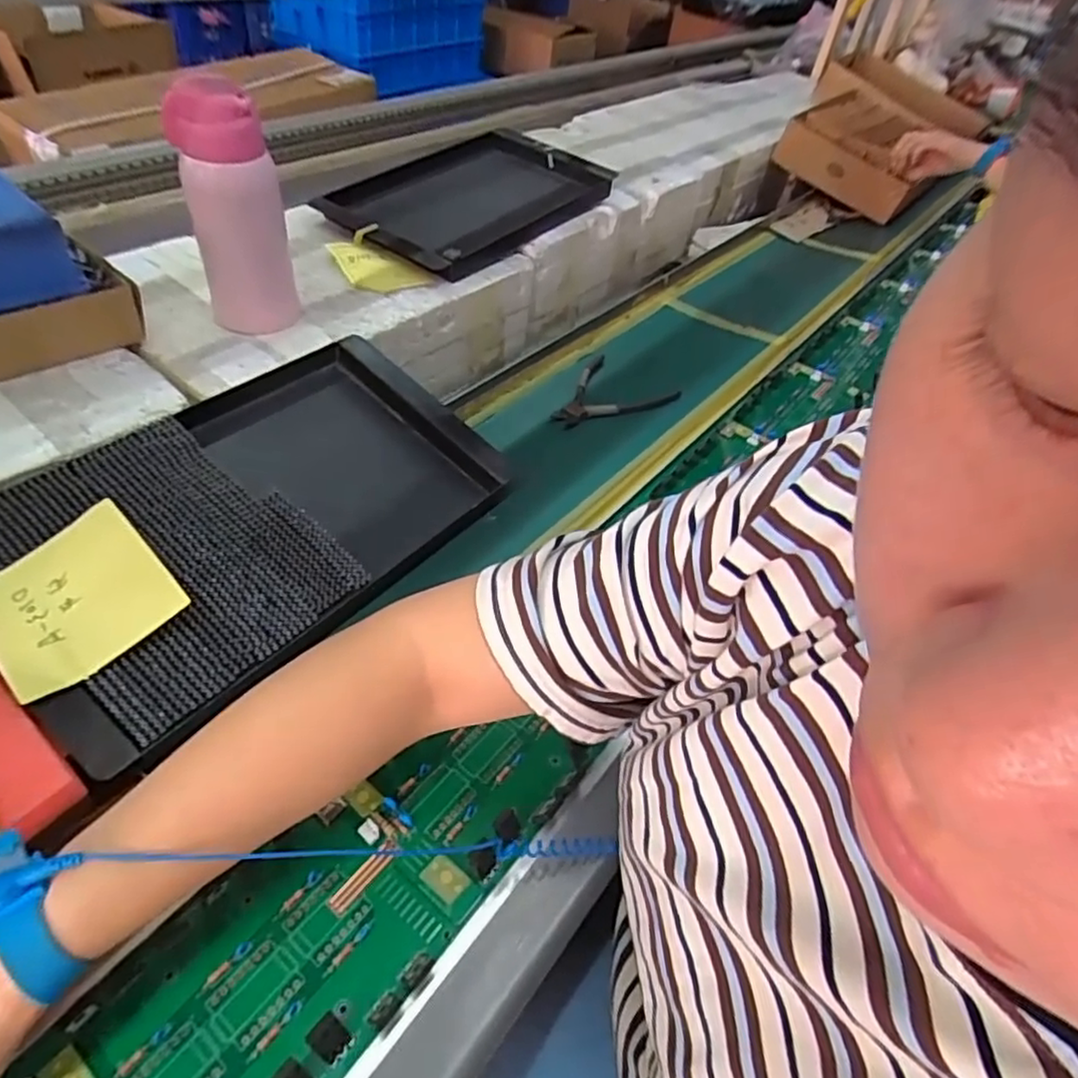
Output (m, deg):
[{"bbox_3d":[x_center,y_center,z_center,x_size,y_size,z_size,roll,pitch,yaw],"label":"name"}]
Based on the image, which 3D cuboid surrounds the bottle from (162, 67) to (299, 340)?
[{"bbox_3d":[-0.268,-0.288,0.592,0.080,0.204,0.064,-12,47,-19],"label":"bottle"}]

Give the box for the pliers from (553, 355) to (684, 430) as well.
[{"bbox_3d":[0.073,-0.154,0.727,0.113,0.013,0.137,33,49,24],"label":"pliers"}]

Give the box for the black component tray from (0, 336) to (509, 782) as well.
[{"bbox_3d":[-0.212,-0.026,0.512,0.223,0.028,0.369,39,49,10],"label":"black component tray"}]

